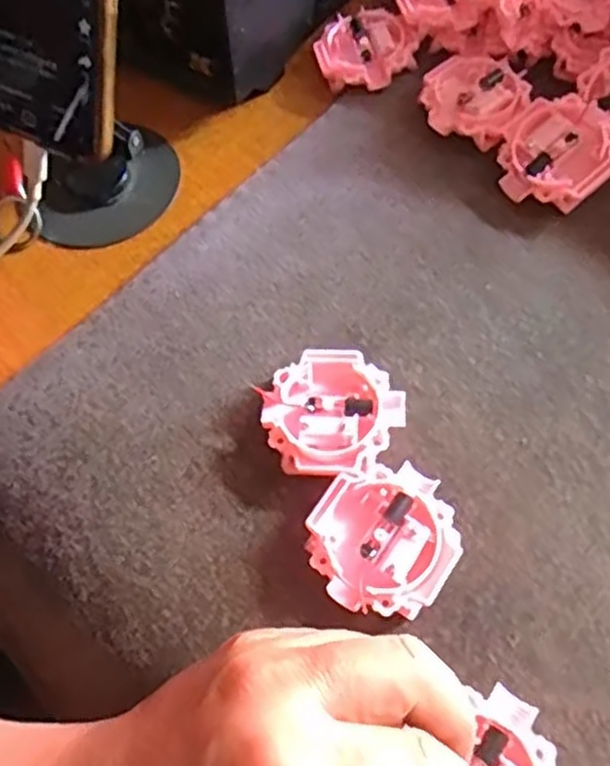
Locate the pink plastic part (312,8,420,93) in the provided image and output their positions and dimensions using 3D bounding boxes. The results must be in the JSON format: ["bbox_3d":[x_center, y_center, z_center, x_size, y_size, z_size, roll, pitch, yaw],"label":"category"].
[{"bbox_3d":[0.032,-0.178,0.390,0.052,0.012,0.048,-2,63,3],"label":"pink plastic part"}]

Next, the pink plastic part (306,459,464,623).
[{"bbox_3d":[0.029,0.058,0.270,0.052,0.015,0.055,-2,63,3],"label":"pink plastic part"}]

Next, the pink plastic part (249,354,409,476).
[{"bbox_3d":[0.011,0.014,0.294,0.053,0.015,0.052,-24,64,-8],"label":"pink plastic part"}]

